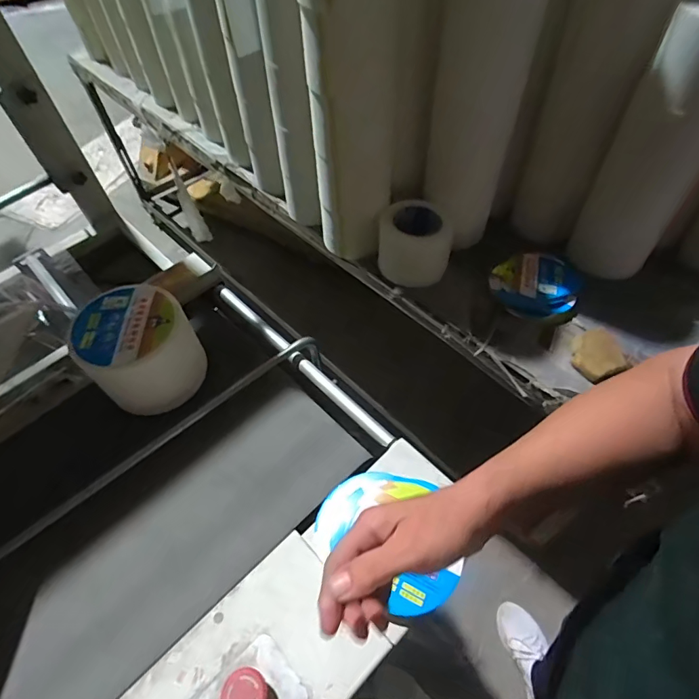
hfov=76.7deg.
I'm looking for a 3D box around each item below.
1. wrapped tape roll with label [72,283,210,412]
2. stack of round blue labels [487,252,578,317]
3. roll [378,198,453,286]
[{"bbox_3d":[-0.249,0.000,0.535,0.122,0.083,0.139,-34,60,-20],"label":"wrapped tape roll with label"},{"bbox_3d":[0.336,-0.112,0.789,0.159,0.035,0.135,-5,54,-1],"label":"stack of round blue labels"},{"bbox_3d":[0.120,-0.196,0.827,0.127,0.126,0.118,7,55,7],"label":"roll"}]

